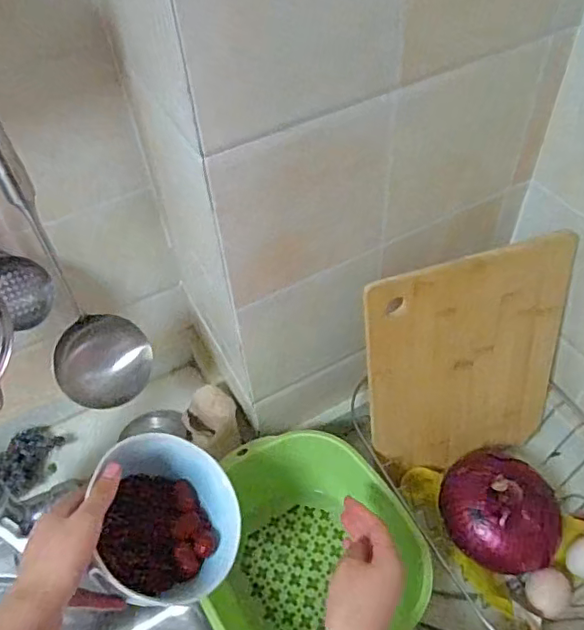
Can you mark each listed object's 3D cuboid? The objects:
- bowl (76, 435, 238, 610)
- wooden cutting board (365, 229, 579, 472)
[{"bbox_3d":[-0.111,0.180,0.498,0.114,0.070,0.134,19,55,-28],"label":"bowl"},{"bbox_3d":[0.183,0.054,0.581,0.216,0.263,0.013,-15,36,-9],"label":"wooden cutting board"}]

